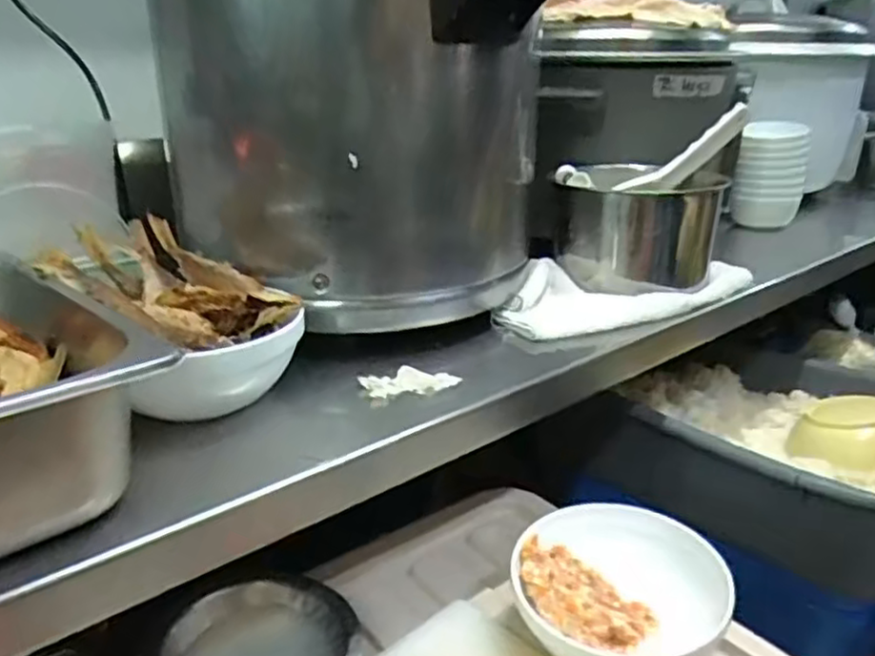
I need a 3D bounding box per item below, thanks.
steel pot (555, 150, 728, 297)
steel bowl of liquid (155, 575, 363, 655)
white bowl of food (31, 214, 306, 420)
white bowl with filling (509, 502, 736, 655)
[{"bbox_3d":[0.227,-0.120,0.818,0.171,0.121,0.175,5,21,13],"label":"steel pot"},{"bbox_3d":[-0.130,0.241,0.526,0.126,0.039,0.149,14,25,34],"label":"steel bowl of liquid"},{"bbox_3d":[-0.202,-0.011,0.556,0.190,0.108,0.133,14,25,33],"label":"white bowl of food"},{"bbox_3d":[0.143,0.218,0.574,0.153,0.069,0.158,0,20,0],"label":"white bowl with filling"}]

